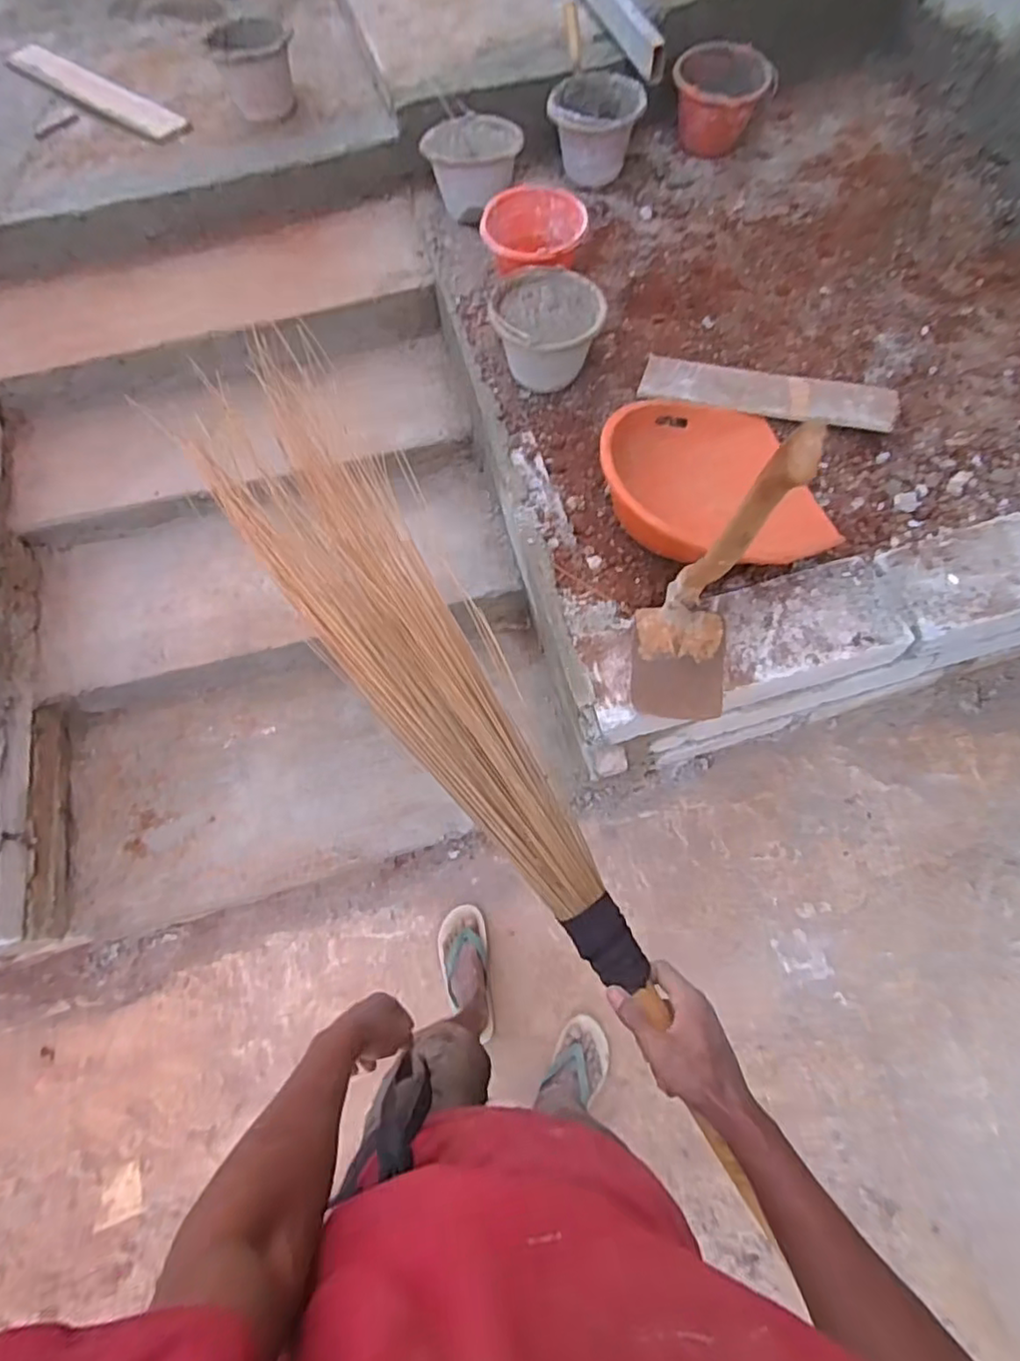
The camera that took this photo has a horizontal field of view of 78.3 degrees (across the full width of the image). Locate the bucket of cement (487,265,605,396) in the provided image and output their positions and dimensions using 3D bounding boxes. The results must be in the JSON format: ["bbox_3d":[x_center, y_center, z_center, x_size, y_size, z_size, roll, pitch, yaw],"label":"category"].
[{"bbox_3d":[0.087,-0.802,1.458,0.255,0.159,0.254,-1,65,3],"label":"bucket of cement"}]

